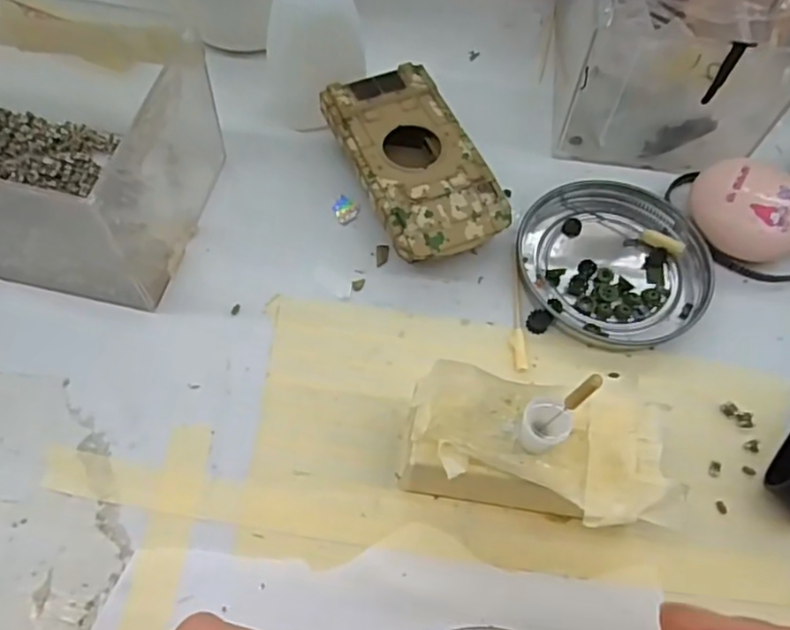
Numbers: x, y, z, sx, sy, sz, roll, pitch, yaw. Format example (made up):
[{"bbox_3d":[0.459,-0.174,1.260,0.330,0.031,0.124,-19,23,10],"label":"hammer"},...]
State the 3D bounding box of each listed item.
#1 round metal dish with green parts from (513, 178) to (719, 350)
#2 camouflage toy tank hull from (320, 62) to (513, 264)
[{"bbox_3d":[0.092,-0.023,0.274,0.076,0.008,0.077,1,61,-1],"label":"round metal dish with green parts"},{"bbox_3d":[0.007,-0.062,0.282,0.051,0.026,0.095,-20,63,-13],"label":"camouflage toy tank hull"}]

